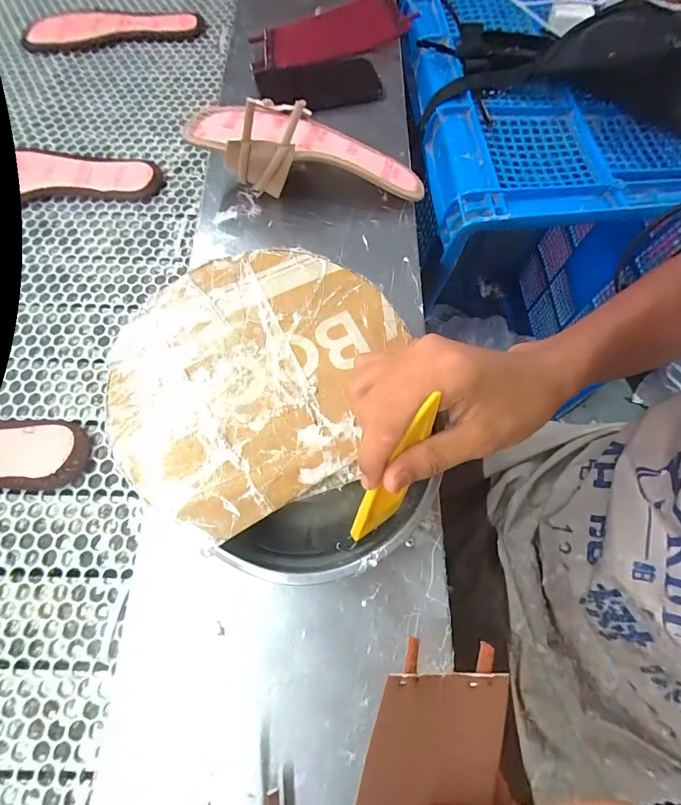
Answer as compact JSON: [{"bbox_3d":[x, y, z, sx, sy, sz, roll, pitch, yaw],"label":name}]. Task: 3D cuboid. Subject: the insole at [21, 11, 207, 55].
[{"bbox_3d":[-0.328,-0.546,0.580,0.244,0.018,0.075,-11,69,-5],"label":"insole"}]

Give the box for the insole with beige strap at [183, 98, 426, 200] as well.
[{"bbox_3d":[-0.029,-0.271,0.419,0.253,0.077,0.093,5,68,-12],"label":"insole with beige strap"}]

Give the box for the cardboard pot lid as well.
[{"bbox_3d":[-0.060,-0.025,0.299,0.215,0.007,0.196,0,69,0],"label":"cardboard pot lid"}]

